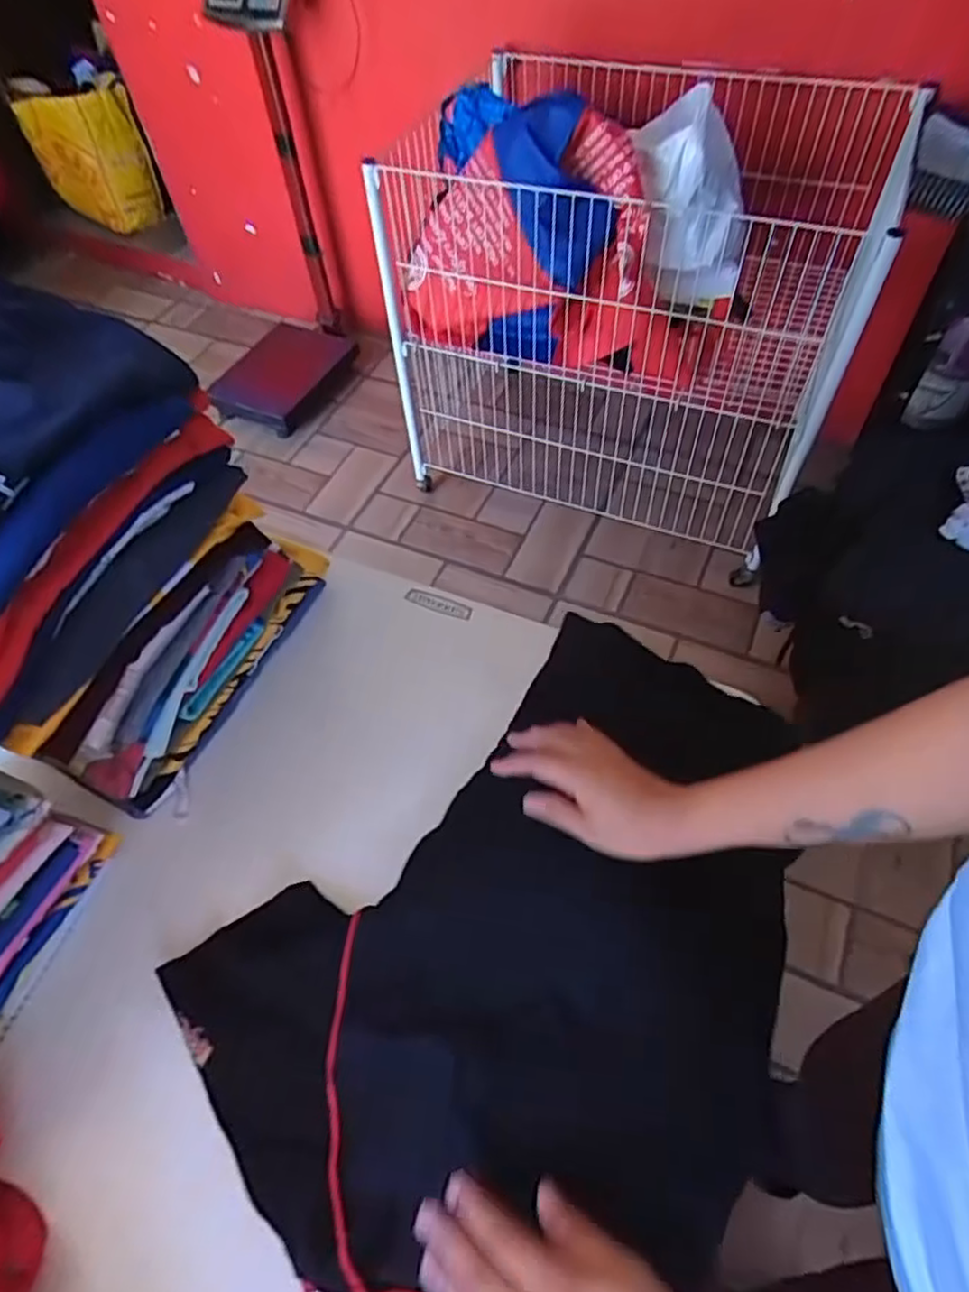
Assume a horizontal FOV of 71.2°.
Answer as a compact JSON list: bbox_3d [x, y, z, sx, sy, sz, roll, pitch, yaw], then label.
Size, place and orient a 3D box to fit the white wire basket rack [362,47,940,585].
[{"bbox_3d":[0.308,-0.744,1.533,0.913,0.828,0.645,17,59,14],"label":"white wire basket rack"}]

